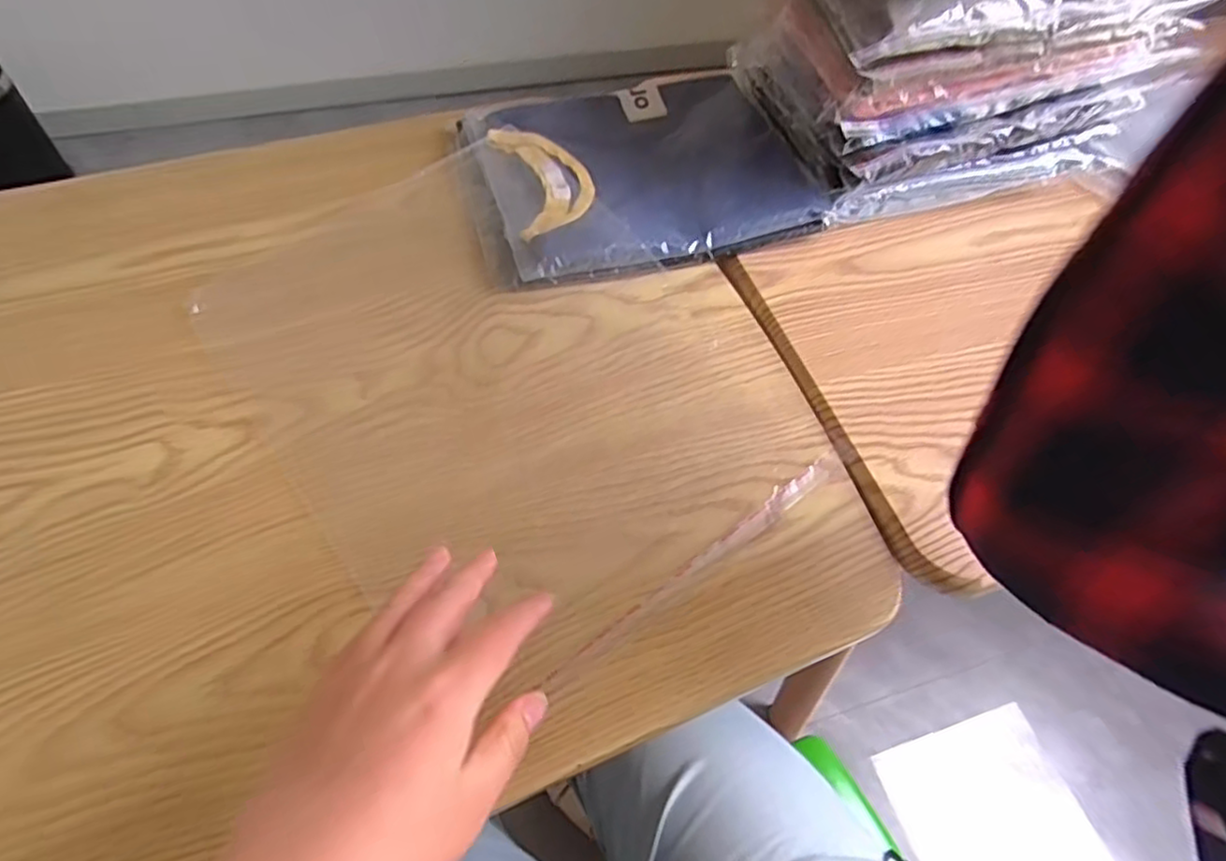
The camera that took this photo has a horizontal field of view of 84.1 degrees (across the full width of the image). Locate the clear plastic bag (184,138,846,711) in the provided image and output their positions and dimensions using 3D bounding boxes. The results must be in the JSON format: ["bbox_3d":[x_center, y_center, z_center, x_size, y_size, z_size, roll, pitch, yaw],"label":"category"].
[{"bbox_3d":[-0.073,-0.049,0.478,0.309,0.026,0.392,-32,66,-22],"label":"clear plastic bag"}]

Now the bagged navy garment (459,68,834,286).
[{"bbox_3d":[0.024,-0.225,0.590,0.276,0.048,0.208,-13,57,-13],"label":"bagged navy garment"}]

